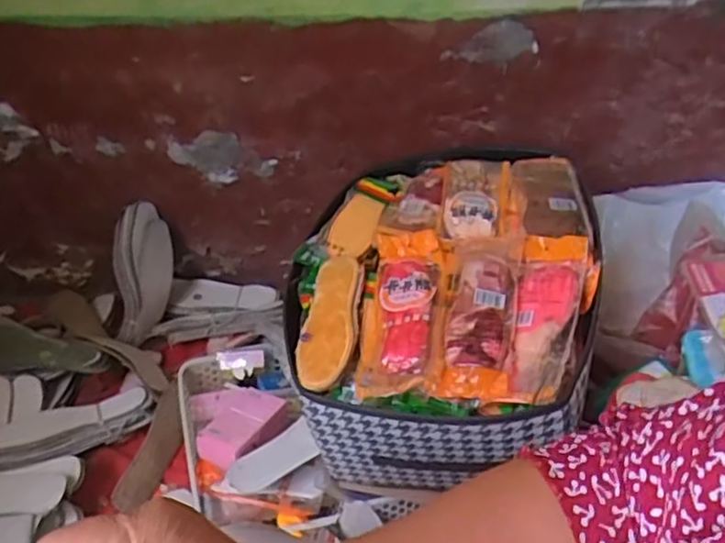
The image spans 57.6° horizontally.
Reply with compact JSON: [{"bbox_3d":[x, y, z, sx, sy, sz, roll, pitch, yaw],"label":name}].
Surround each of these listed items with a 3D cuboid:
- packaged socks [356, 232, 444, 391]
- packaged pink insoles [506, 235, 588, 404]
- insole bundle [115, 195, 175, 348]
[{"bbox_3d":[0.046,0.037,0.728,0.086,0.026,0.228,3,41,6],"label":"packaged socks"},{"bbox_3d":[0.192,0.041,0.693,0.065,0.035,0.217,11,42,15],"label":"packaged pink insoles"},{"bbox_3d":[-0.374,0.002,1.121,0.082,0.235,0.073,2,1,4],"label":"insole bundle"}]

